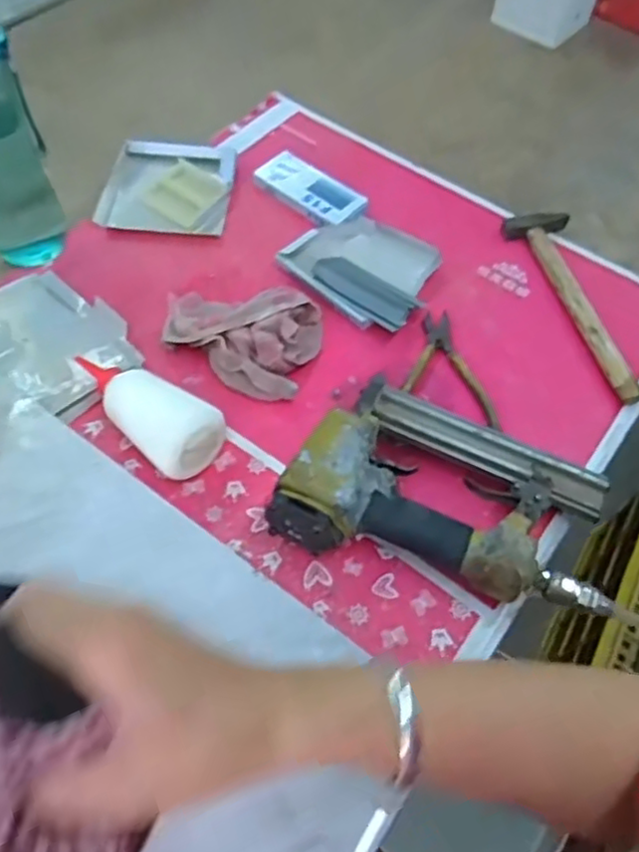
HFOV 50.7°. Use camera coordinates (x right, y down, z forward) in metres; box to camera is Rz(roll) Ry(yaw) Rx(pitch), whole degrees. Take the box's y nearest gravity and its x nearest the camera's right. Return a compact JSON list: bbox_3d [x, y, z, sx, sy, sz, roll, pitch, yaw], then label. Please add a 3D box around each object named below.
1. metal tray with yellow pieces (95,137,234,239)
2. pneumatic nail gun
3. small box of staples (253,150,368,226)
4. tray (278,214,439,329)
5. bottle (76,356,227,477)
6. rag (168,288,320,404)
[{"bbox_3d":[-0.166,-0.261,0.739,0.133,0.029,0.123,7,57,0],"label":"metal tray with yellow pieces"},{"bbox_3d":[0.105,0.061,0.521,0.247,0.062,0.169,22,58,9],"label":"pneumatic nail gun"},{"bbox_3d":[-0.011,-0.263,0.745,0.124,0.016,0.056,39,62,19],"label":"small box of staples"},{"bbox_3d":[0.048,-0.163,0.687,0.148,0.025,0.115,40,62,20],"label":"tray"},{"bbox_3d":[-0.149,-0.021,0.567,0.159,0.052,0.053,39,62,19],"label":"bottle"},{"bbox_3d":[-0.073,-0.083,0.624,0.138,0.032,0.105,11,57,2],"label":"rag"}]

